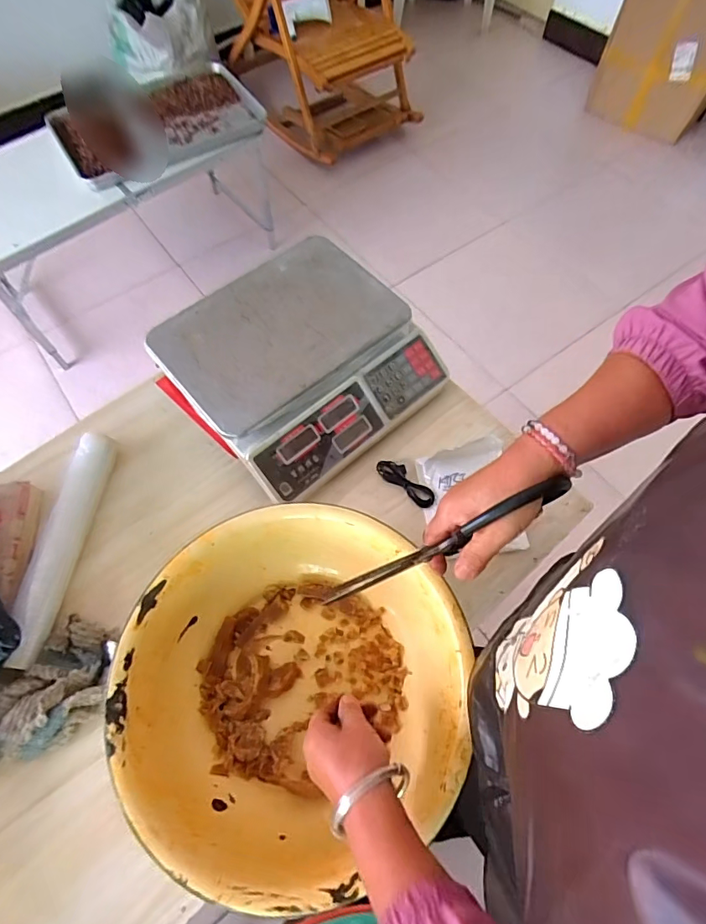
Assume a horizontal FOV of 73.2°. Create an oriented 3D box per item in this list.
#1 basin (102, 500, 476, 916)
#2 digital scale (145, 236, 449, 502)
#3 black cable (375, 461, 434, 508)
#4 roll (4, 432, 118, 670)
[{"bbox_3d":[-0.062,0.226,0.508,0.332,0.112,0.326,0,64,1],"label":"basin"},{"bbox_3d":[-0.077,-0.150,0.686,0.316,0.088,0.307,-40,70,-17],"label":"digital scale"},{"bbox_3d":[0.074,0.029,0.668,0.093,0.012,0.032,41,71,18],"label":"black cable"},{"bbox_3d":[-0.372,0.099,0.606,0.044,0.037,0.292,6,64,4],"label":"roll"}]

